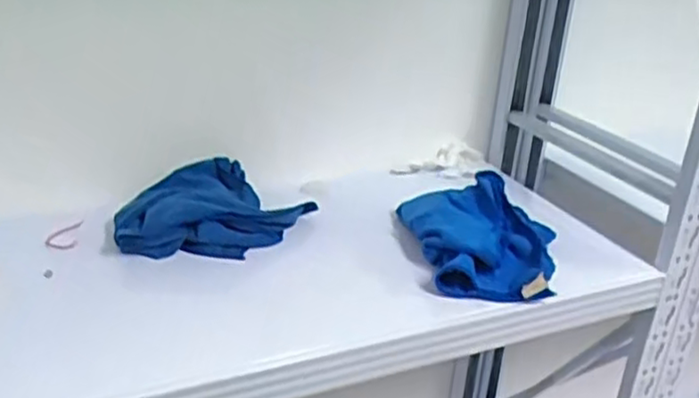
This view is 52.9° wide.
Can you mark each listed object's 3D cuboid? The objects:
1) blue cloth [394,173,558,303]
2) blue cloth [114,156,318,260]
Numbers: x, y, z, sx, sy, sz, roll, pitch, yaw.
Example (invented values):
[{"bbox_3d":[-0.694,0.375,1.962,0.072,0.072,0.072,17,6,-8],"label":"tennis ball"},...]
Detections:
[{"bbox_3d":[0.154,0.042,0.882,0.200,0.084,0.199,9,26,12],"label":"blue cloth"},{"bbox_3d":[-0.178,0.018,0.904,0.190,0.061,0.229,14,27,21],"label":"blue cloth"}]

